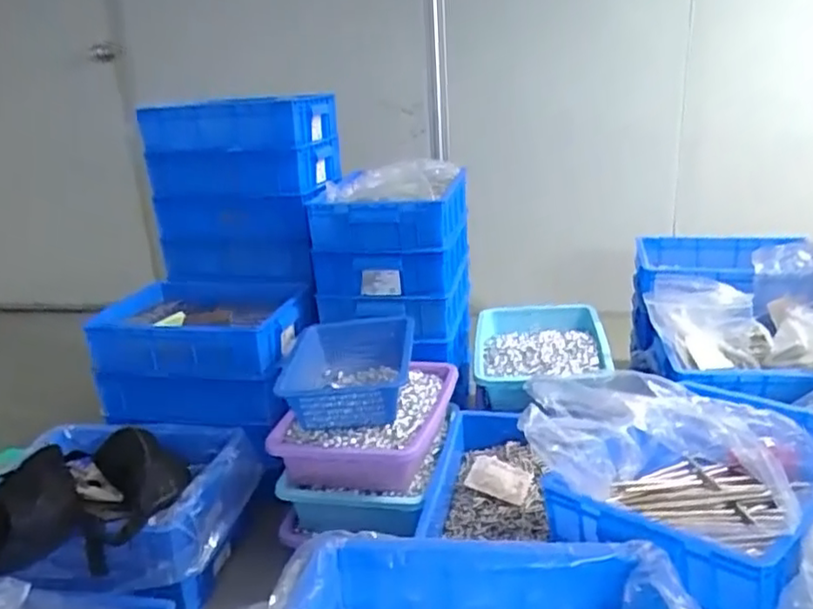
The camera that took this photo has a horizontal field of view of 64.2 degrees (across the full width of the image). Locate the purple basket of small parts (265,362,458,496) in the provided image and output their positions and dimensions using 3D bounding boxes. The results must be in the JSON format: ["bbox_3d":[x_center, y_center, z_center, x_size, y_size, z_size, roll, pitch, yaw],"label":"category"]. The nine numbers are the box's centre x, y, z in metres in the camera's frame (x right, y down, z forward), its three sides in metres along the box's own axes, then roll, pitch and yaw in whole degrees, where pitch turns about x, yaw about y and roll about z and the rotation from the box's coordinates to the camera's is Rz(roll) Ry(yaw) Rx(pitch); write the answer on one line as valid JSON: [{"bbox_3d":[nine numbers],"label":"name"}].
[{"bbox_3d":[-0.068,0.229,1.277,0.290,0.118,0.334,3,20,18],"label":"purple basket of small parts"}]

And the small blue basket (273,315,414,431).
[{"bbox_3d":[-0.115,0.136,1.248,0.259,0.110,0.307,-4,19,-2],"label":"small blue basket"}]

